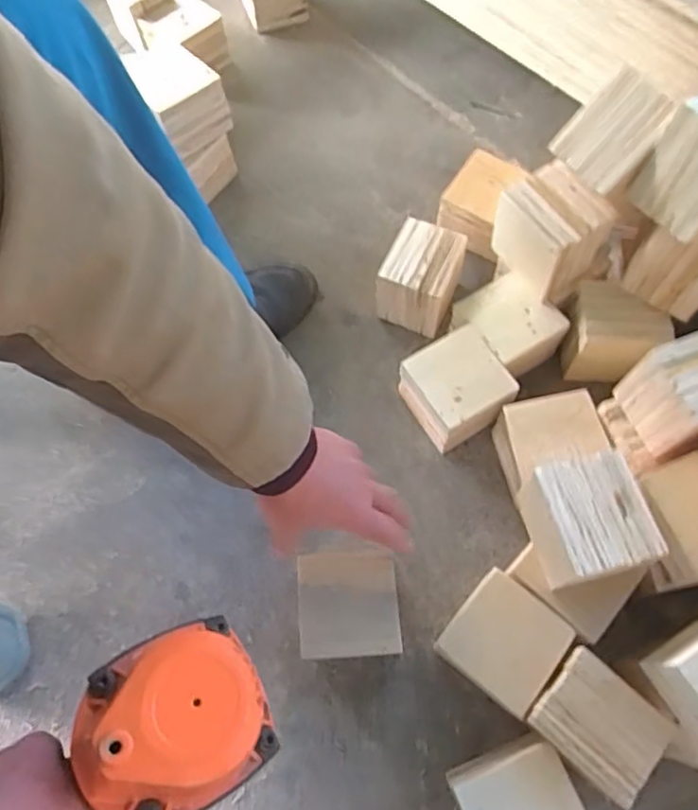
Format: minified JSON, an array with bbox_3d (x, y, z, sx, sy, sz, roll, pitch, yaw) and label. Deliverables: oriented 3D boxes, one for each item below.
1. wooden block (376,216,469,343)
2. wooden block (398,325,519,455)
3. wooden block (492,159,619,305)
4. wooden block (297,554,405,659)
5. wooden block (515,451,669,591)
[{"bbox_3d":[0.089,-0.153,0.732,0.088,0.093,0.097,20,68,11],"label":"wooden block"},{"bbox_3d":[0.121,-0.015,0.676,0.098,0.077,0.103,-26,67,-9],"label":"wooden block"},{"bbox_3d":[0.221,-0.189,0.656,0.083,0.097,0.103,-29,68,-9],"label":"wooden block"},{"bbox_3d":[0.000,0.196,0.582,0.095,0.083,0.097,-4,66,2],"label":"wooden block"},{"bbox_3d":[0.203,0.105,0.526,0.090,0.103,0.097,-10,66,-1],"label":"wooden block"}]

